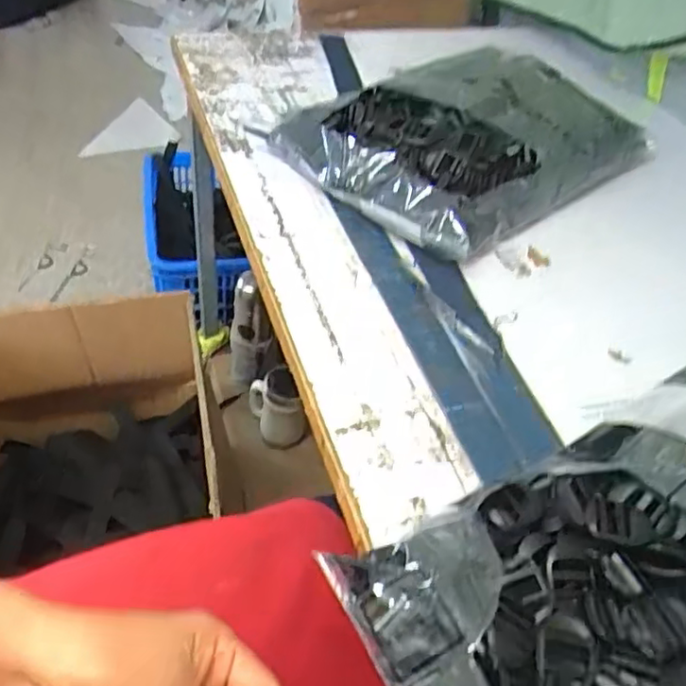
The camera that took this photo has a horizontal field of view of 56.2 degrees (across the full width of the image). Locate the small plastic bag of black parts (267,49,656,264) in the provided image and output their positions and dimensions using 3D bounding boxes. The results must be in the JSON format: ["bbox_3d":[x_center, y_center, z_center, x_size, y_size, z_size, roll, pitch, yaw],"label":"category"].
[{"bbox_3d":[0.138,-0.233,0.714,0.363,0.064,0.265,-32,58,-33],"label":"small plastic bag of black parts"}]

